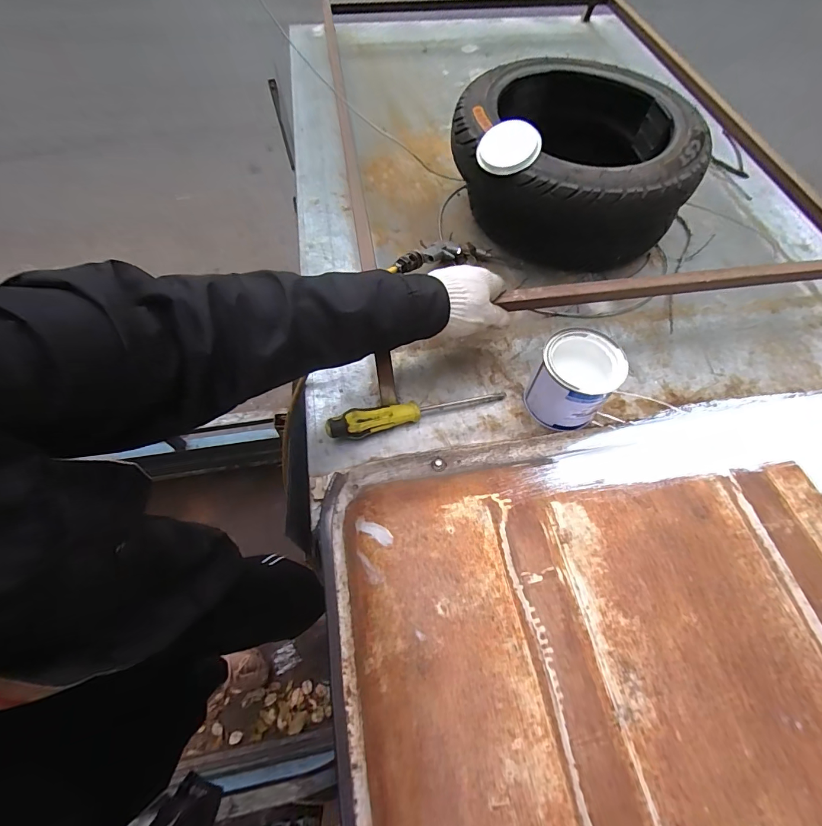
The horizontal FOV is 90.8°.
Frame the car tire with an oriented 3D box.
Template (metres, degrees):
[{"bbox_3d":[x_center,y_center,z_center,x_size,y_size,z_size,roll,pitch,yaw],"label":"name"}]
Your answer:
[{"bbox_3d":[0.243,-0.375,0.633,0.350,0.168,0.305,30,67,10],"label":"car tire"}]

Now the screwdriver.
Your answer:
[{"bbox_3d":[0.010,-0.004,0.501,0.225,0.027,0.028,-12,62,-16],"label":"screwdriver"}]

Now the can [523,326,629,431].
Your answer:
[{"bbox_3d":[0.195,-0.037,0.491,0.090,0.090,0.093,34,66,15],"label":"can"}]

